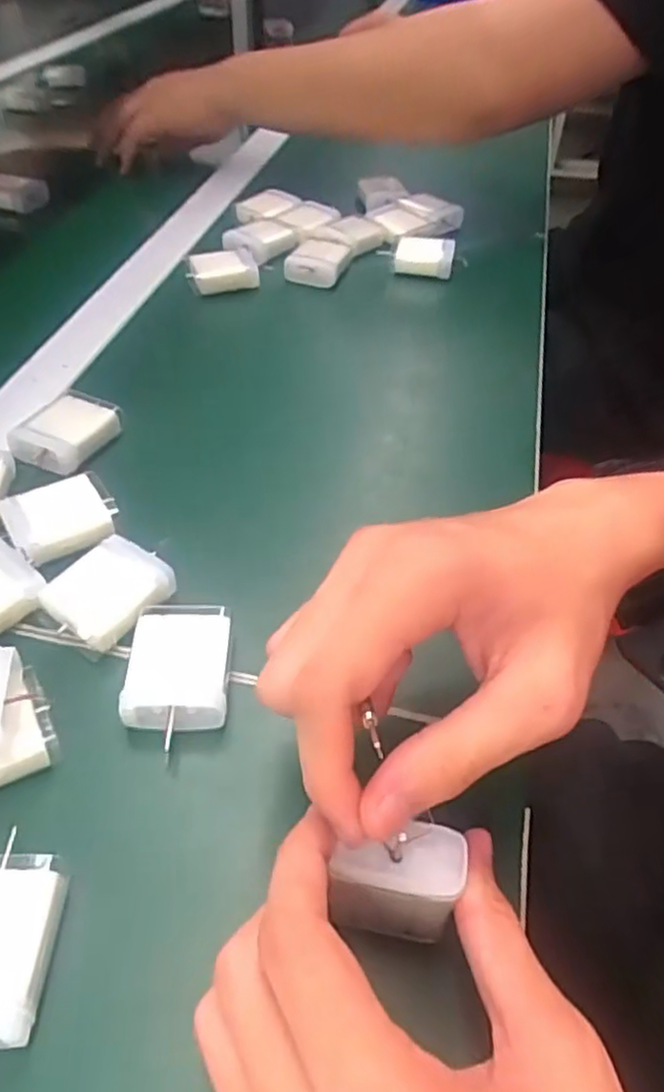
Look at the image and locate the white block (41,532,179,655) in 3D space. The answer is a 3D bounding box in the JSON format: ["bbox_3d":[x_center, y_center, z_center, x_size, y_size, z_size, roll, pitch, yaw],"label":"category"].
[{"bbox_3d":[-0.103,0.022,0.318,0.044,0.019,0.048,33,52,24],"label":"white block"}]

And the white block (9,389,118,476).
[{"bbox_3d":[-0.149,-0.069,0.390,0.041,0.018,0.054,16,48,15],"label":"white block"}]

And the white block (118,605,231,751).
[{"bbox_3d":[-0.064,0.053,0.290,0.040,0.020,0.059,2,46,-3],"label":"white block"}]

